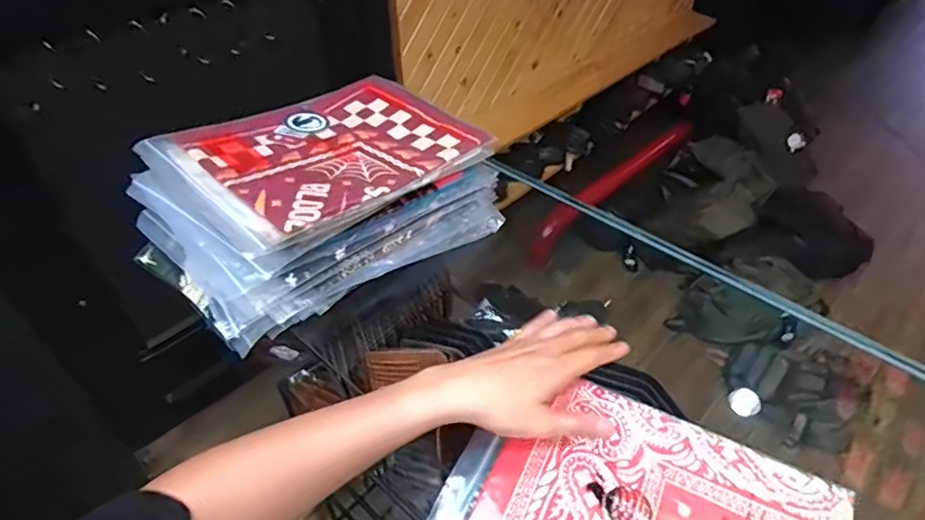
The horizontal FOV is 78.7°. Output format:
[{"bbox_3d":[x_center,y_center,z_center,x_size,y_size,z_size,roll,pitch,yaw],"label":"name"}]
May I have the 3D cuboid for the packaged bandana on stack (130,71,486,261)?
[{"bbox_3d":[-0.164,-0.133,0.676,0.328,0.029,0.242,-31,54,-34],"label":"packaged bandana on stack"}]

